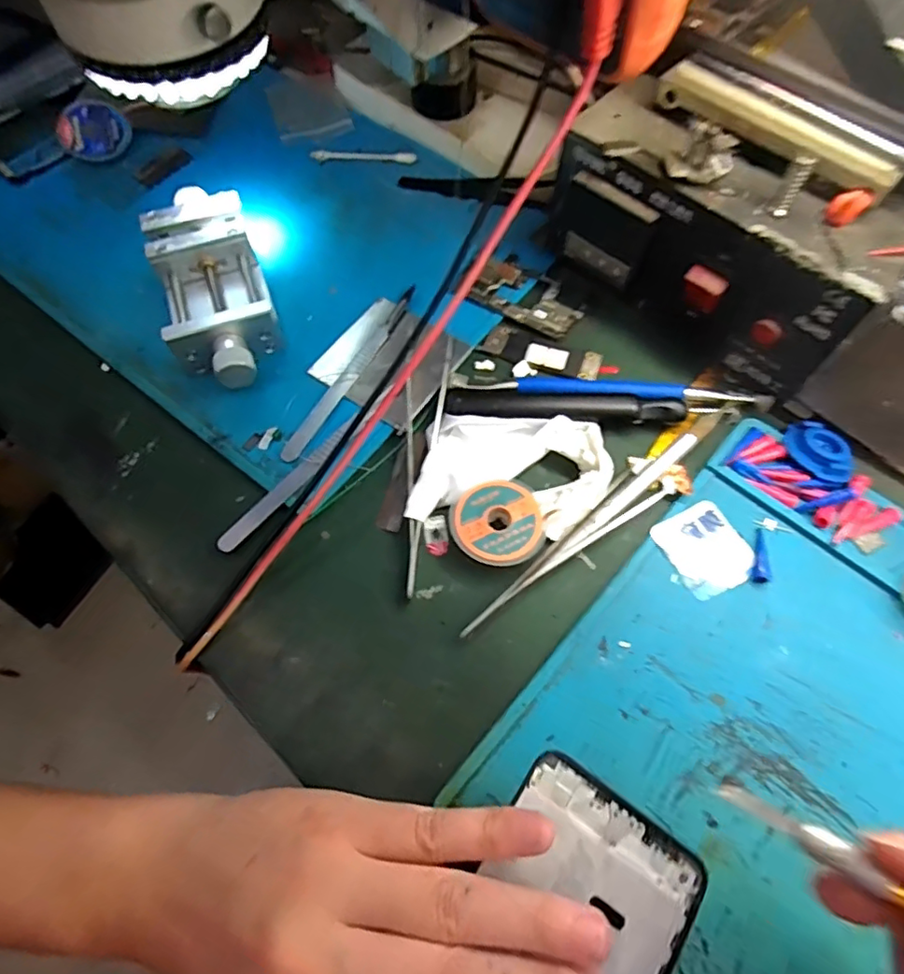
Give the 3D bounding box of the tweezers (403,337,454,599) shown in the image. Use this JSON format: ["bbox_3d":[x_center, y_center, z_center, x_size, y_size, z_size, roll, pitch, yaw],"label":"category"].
[{"bbox_3d":[-0.018,-0.016,0.299,0.023,0.011,0.143,5,66,5],"label":"tweezers"}]

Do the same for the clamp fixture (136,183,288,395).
[{"bbox_3d":[-0.134,-0.113,0.332,0.054,0.033,0.131,-19,66,-6],"label":"clamp fixture"}]

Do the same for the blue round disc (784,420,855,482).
[{"bbox_3d":[0.183,-0.018,0.291,0.027,0.005,0.035,-35,69,-13],"label":"blue round disc"}]

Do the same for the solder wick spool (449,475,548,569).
[{"bbox_3d":[0.023,0.016,0.282,0.045,0.006,0.045,-1,66,2],"label":"solder wick spool"}]

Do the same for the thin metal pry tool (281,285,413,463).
[{"bbox_3d":[-0.054,-0.065,0.323,0.010,0.004,0.125,28,70,14],"label":"thin metal pry tool"}]

